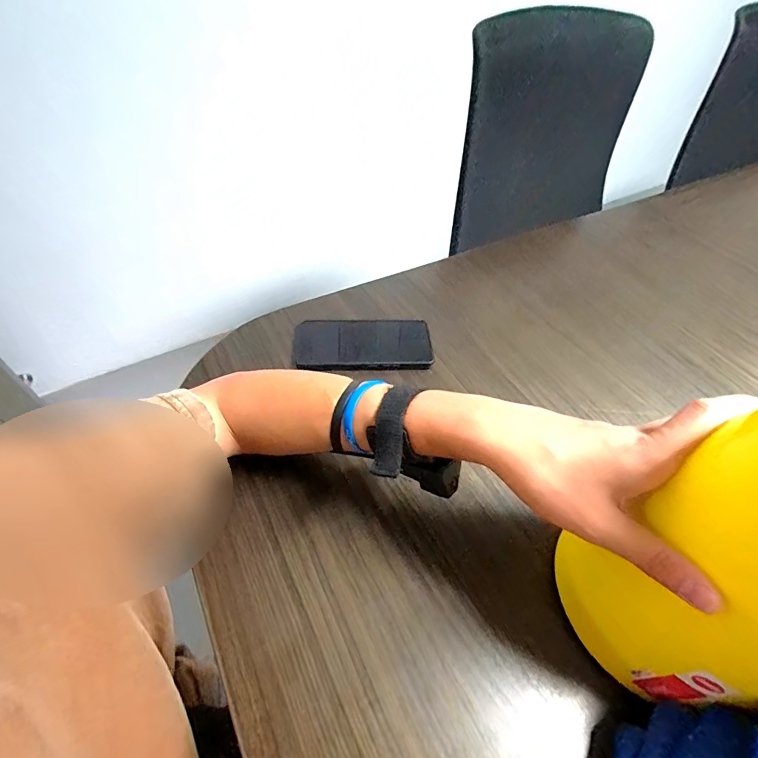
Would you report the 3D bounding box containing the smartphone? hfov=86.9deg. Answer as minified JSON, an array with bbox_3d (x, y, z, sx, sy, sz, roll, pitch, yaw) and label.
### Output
[{"bbox_3d":[-0.019,-0.043,0.493,0.168,0.013,0.080,2,51,-4],"label":"smartphone"}]

